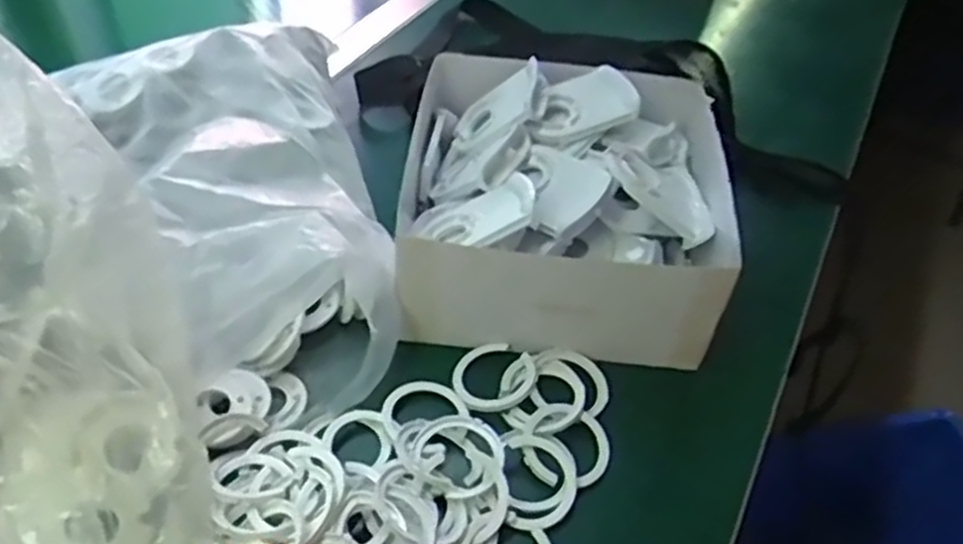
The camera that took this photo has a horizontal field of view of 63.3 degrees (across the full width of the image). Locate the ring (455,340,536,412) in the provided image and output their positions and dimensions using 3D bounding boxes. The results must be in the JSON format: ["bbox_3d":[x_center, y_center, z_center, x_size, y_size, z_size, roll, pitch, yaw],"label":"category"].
[{"bbox_3d":[0.006,0.064,0.482,0.049,0.009,0.047,2,46,-2],"label":"ring"}]

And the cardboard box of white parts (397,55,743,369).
[{"bbox_3d":[0.053,-0.052,0.537,0.218,0.088,0.208,6,46,2],"label":"cardboard box of white parts"}]

